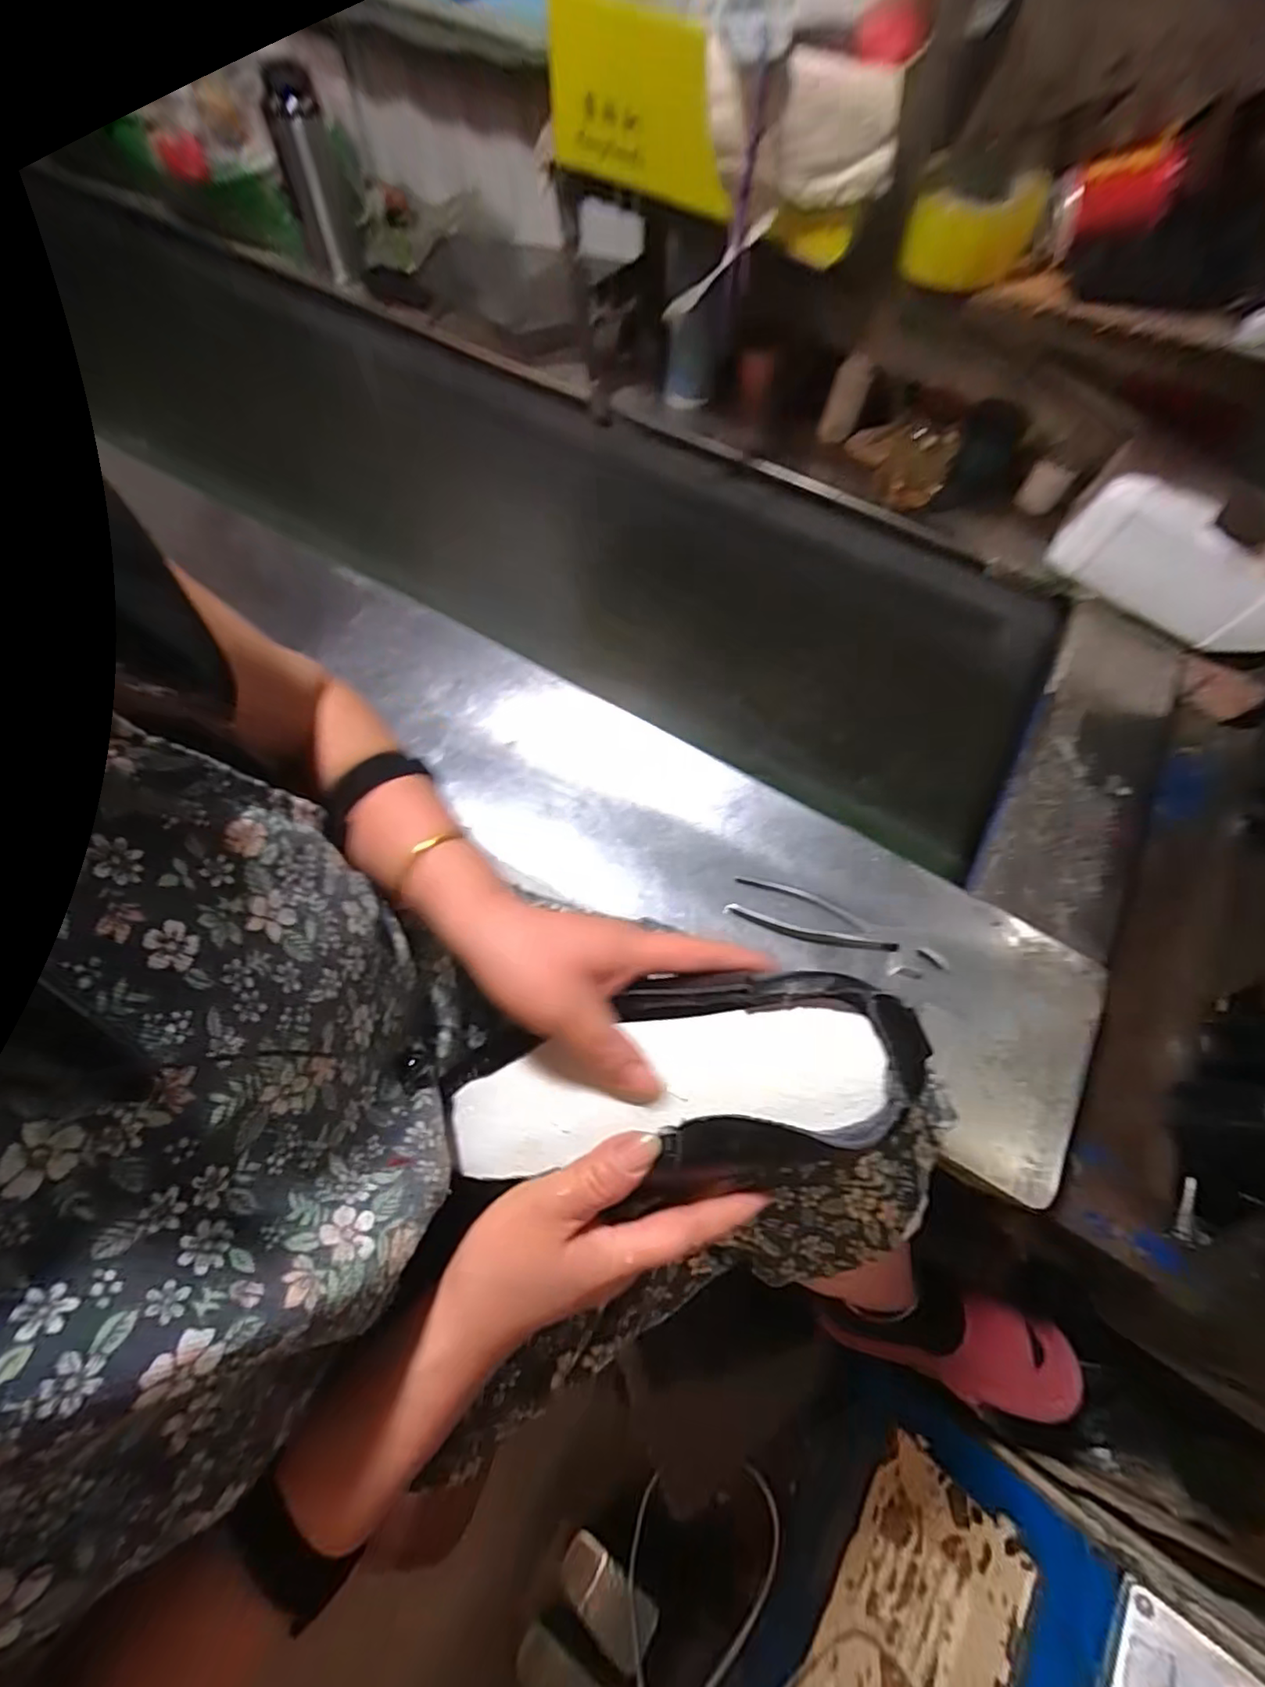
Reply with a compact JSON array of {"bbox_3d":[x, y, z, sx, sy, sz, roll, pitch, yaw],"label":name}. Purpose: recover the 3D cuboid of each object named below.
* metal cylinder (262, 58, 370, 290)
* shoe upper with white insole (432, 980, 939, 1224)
[{"bbox_3d":[-0.440,-0.907,0.890,0.080,0.212,0.068,-15,66,-8],"label":"metal cylinder"},{"bbox_3d":[0.011,0.126,0.322,0.252,0.052,0.089,-18,64,18],"label":"shoe upper with white insole"}]

